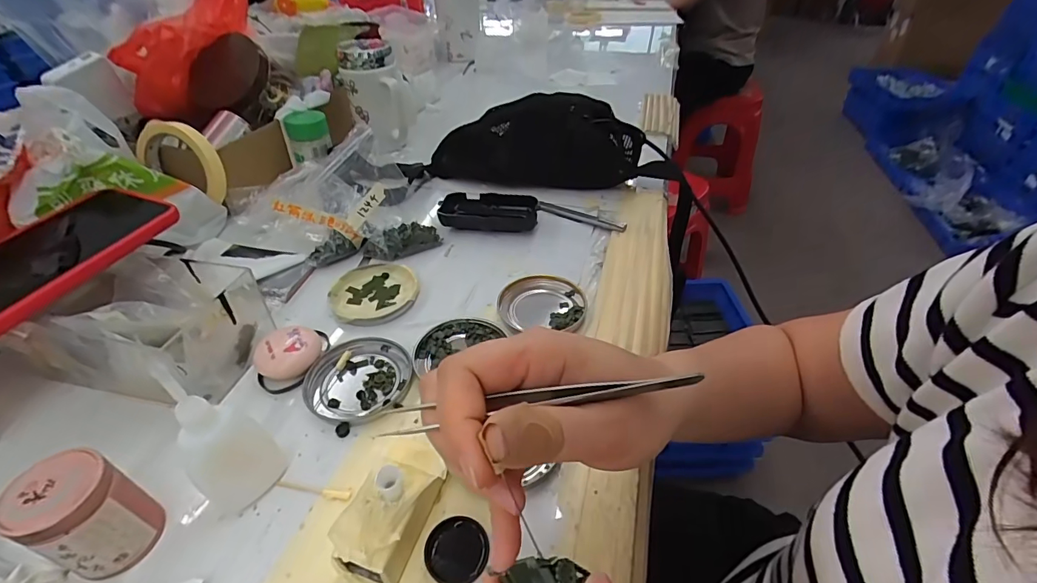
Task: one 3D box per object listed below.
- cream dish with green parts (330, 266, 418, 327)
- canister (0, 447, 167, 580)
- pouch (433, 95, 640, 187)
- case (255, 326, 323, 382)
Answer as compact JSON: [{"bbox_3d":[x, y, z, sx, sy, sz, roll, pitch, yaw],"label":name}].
[{"bbox_3d":[-0.135,0.002,0.429,0.076,0.007,0.082,-1,40,1],"label":"cream dish with green parts"},{"bbox_3d":[-0.234,0.122,0.249,0.043,0.064,0.043,17,44,21],"label":"canister"},{"bbox_3d":[0.022,-0.196,0.591,0.262,0.101,0.059,6,41,8],"label":"pouch"},{"bbox_3d":[-0.183,0.050,0.364,0.048,0.024,0.043,-24,45,-24],"label":"case"}]

